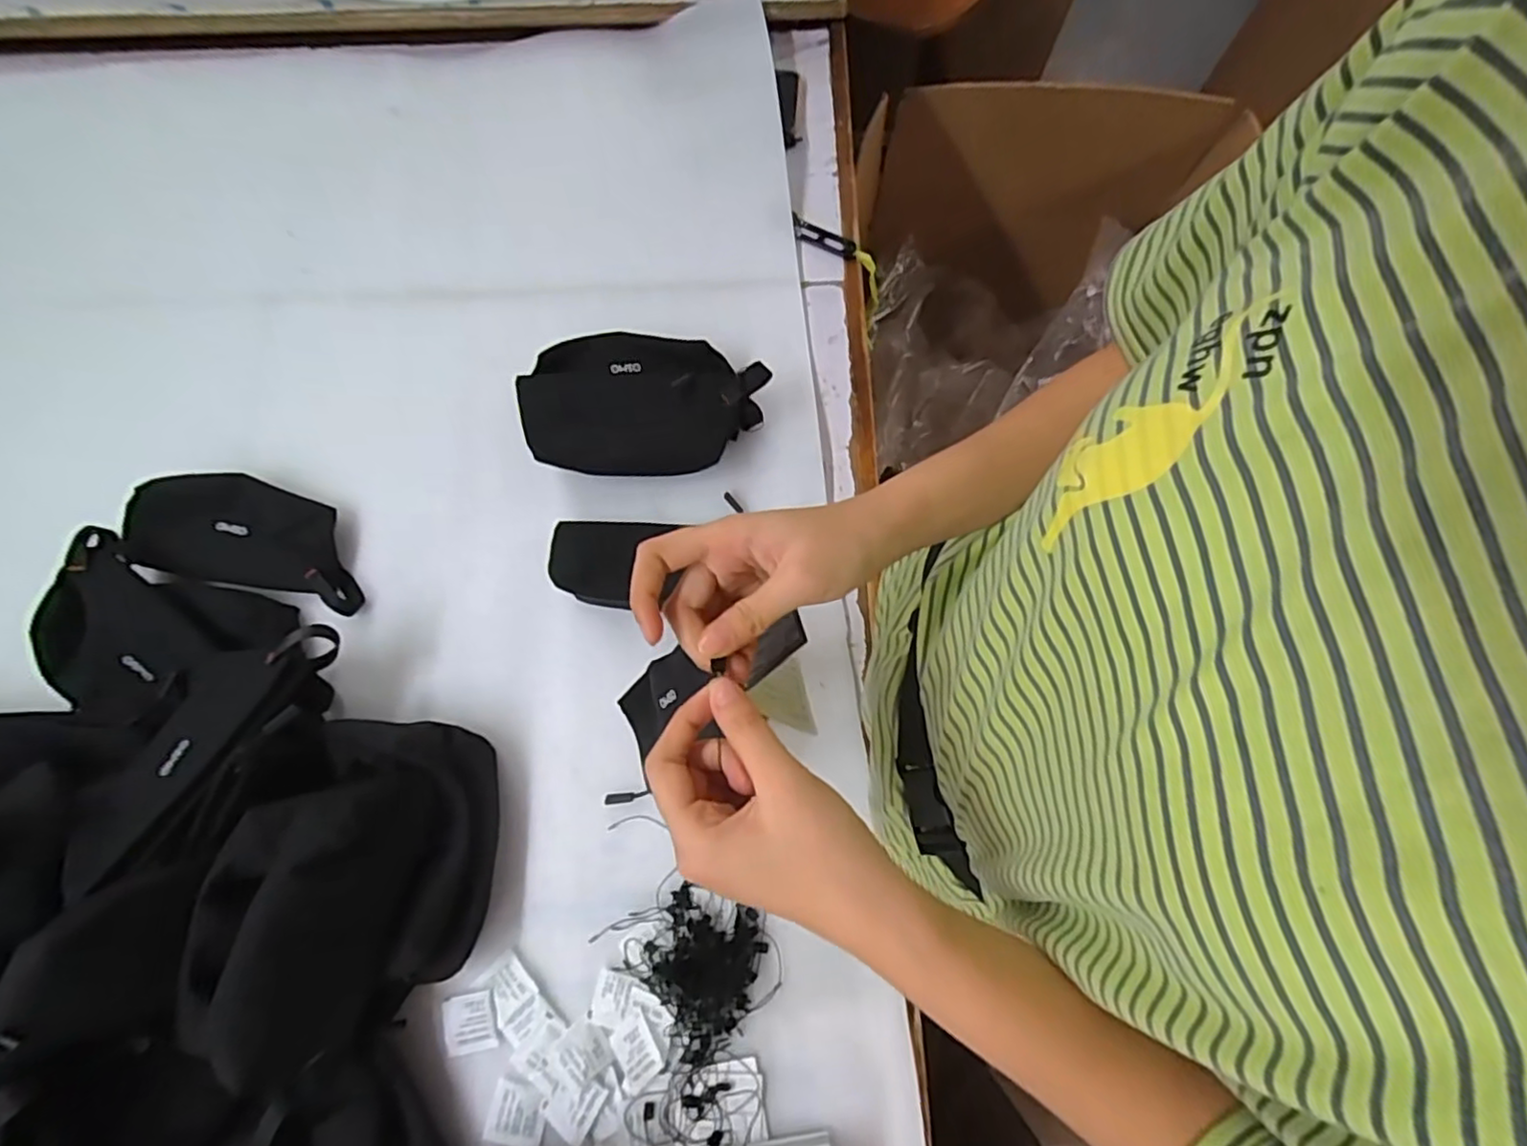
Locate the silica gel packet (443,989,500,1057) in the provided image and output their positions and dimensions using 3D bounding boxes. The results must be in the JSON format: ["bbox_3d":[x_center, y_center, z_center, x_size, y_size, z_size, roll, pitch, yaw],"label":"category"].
[{"bbox_3d":[-0.221,0.339,0.491,0.039,0.004,0.039,-10,76,-3],"label":"silica gel packet"}]

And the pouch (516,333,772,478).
[{"bbox_3d":[-0.106,-0.147,0.589,0.210,0.057,0.126,0,76,0],"label":"pouch"}]

